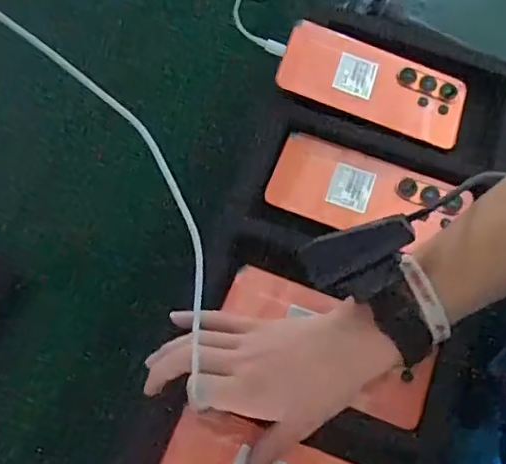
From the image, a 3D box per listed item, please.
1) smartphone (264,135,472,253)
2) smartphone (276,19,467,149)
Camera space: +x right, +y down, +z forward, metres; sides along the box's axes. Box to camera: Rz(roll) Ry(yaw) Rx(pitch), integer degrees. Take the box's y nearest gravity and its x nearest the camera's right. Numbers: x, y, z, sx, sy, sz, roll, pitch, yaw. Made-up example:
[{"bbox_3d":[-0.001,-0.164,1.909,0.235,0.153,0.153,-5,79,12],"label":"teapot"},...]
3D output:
[{"bbox_3d":[0.099,-0.034,0.535,0.163,0.017,0.069,17,68,6],"label":"smartphone"},{"bbox_3d":[0.110,-0.137,0.559,0.168,0.008,0.078,20,73,-2],"label":"smartphone"}]

